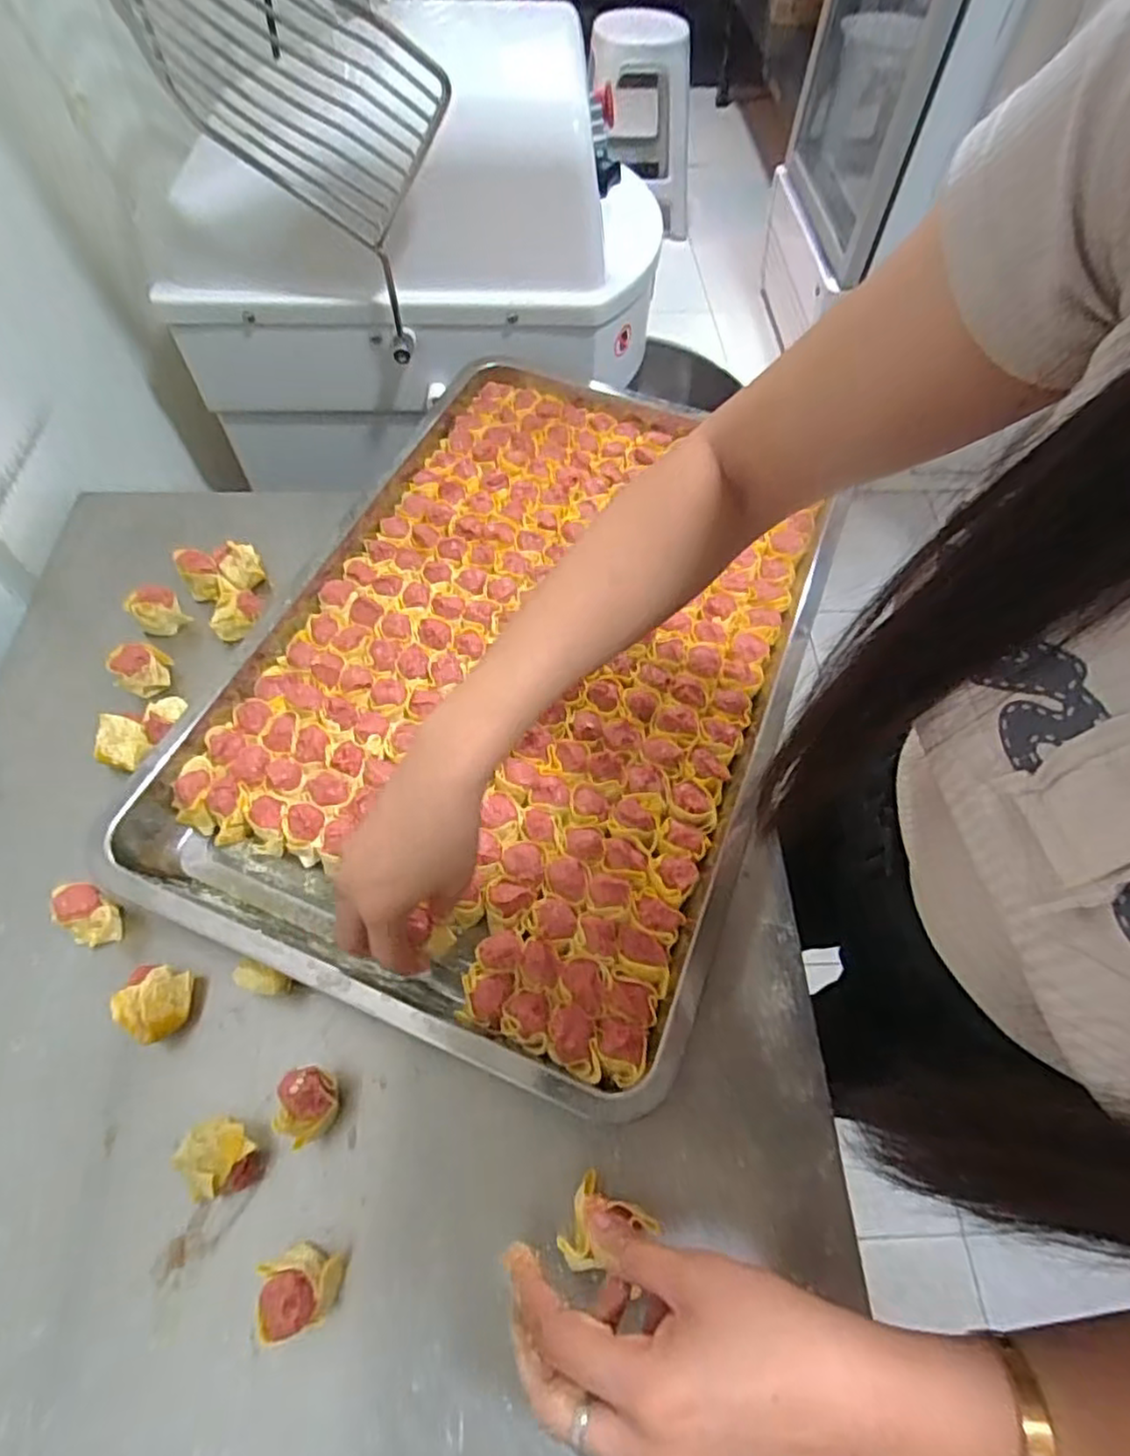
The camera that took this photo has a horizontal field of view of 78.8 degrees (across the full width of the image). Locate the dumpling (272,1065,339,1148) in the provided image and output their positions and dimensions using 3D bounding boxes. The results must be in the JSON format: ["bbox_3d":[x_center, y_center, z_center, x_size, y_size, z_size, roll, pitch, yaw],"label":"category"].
[{"bbox_3d":[-0.145,0.217,0.395,0.034,0.043,0.038,-3,59,-3],"label":"dumpling"}]

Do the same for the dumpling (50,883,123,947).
[{"bbox_3d":[-0.309,0.121,0.446,0.041,0.037,0.029,24,62,12],"label":"dumpling"}]

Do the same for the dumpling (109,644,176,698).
[{"bbox_3d":[-0.331,-0.042,0.542,0.039,0.042,0.032,-15,61,-10],"label":"dumpling"}]

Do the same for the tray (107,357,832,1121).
[{"bbox_3d":[-0.029,-0.067,0.549,0.392,0.054,0.577,19,61,10],"label":"tray"}]

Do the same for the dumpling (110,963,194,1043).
[{"bbox_3d":[-0.251,0.169,0.423,0.034,0.037,0.042,-4,60,-4],"label":"dumpling"}]

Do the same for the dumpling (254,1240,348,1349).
[{"bbox_3d":[-0.137,0.287,0.353,0.035,0.043,0.034,1,59,-1],"label":"dumpling"}]

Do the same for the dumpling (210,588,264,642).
[{"bbox_3d":[-0.271,-0.094,0.578,0.036,0.032,0.047,17,60,8],"label":"dumpling"}]

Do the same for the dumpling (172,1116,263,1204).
[{"bbox_3d":[-0.189,0.237,0.380,0.035,0.035,0.036,1,59,-1],"label":"dumpling"}]

